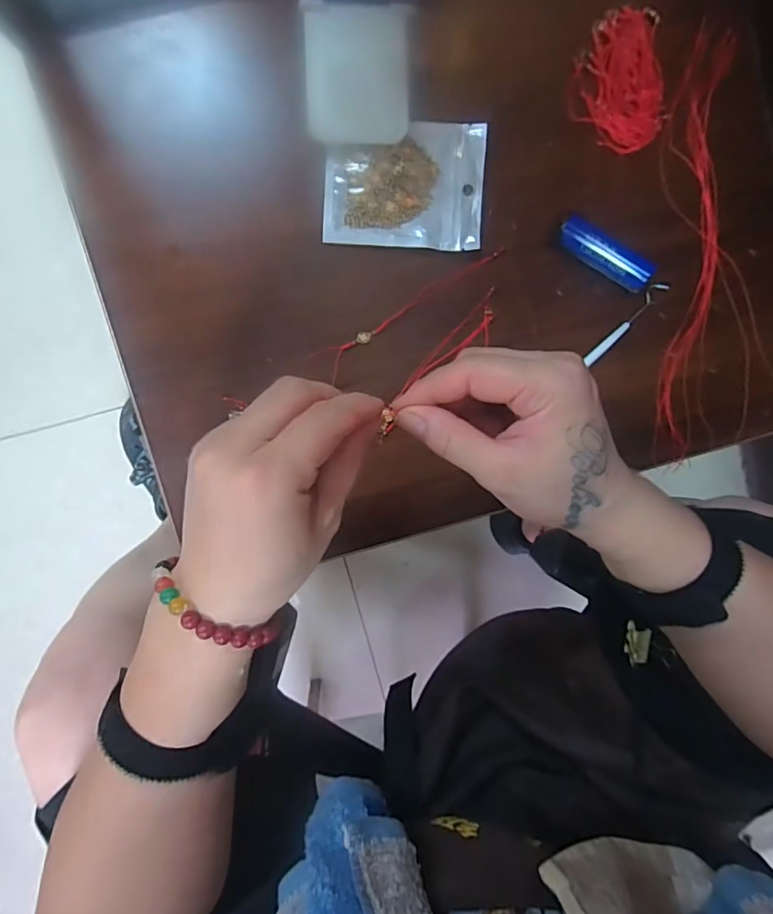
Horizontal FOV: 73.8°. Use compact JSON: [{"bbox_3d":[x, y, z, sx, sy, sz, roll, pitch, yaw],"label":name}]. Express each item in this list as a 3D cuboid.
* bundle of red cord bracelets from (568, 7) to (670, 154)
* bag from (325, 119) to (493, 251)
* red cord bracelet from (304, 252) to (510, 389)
[{"bbox_3d":[0.159,-0.257,0.352,0.064,0.008,0.089,-12,97,-4],"label":"bundle of red cord bracelets"},{"bbox_3d":[0.013,-0.184,0.348,0.106,0.005,0.080,2,96,-5],"label":"bag"},{"bbox_3d":[0.019,-0.098,0.358,0.150,0.004,0.024,-30,98,-1],"label":"red cord bracelet"}]

